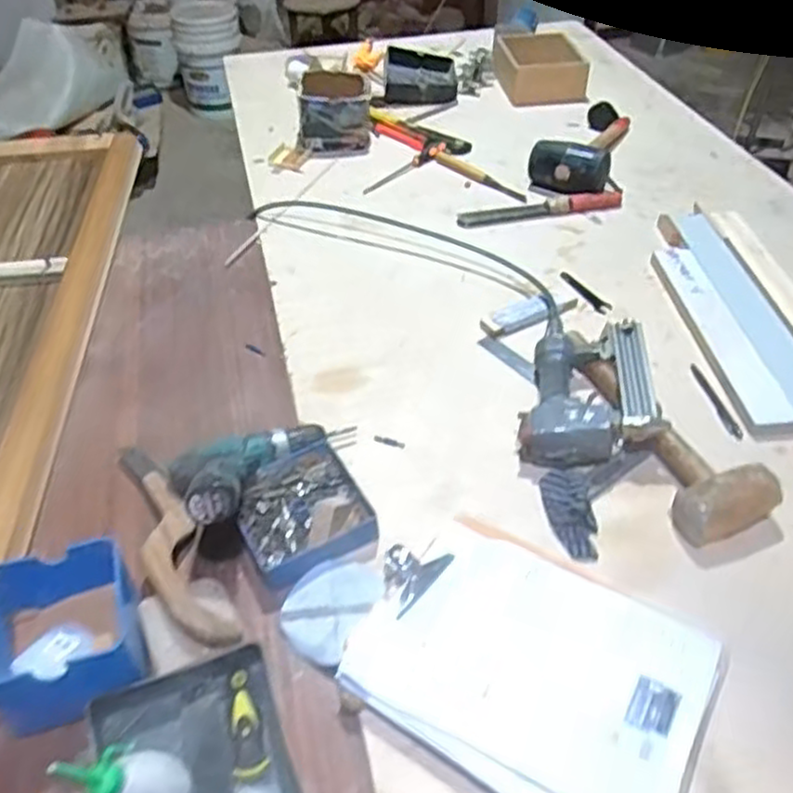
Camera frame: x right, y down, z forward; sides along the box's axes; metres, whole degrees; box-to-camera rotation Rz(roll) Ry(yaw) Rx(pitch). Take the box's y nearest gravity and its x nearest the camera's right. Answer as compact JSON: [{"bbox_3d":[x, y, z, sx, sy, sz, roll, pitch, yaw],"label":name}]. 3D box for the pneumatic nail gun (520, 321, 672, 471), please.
[{"bbox_3d":[0.237,-0.006,0.910,0.159,0.053,0.221,6,45,7],"label":"pneumatic nail gun"}]

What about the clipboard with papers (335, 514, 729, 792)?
[{"bbox_3d":[0.124,0.247,0.689,0.305,0.031,0.234,25,50,24],"label":"clipboard with papers"}]

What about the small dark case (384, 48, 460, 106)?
[{"bbox_3d":[0.054,-0.702,1.607,0.155,0.048,0.194,0,44,0],"label":"small dark case"}]

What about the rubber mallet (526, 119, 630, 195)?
[{"bbox_3d":[0.346,-0.479,1.365,0.135,0.072,0.300,15,46,15],"label":"rubber mallet"}]

